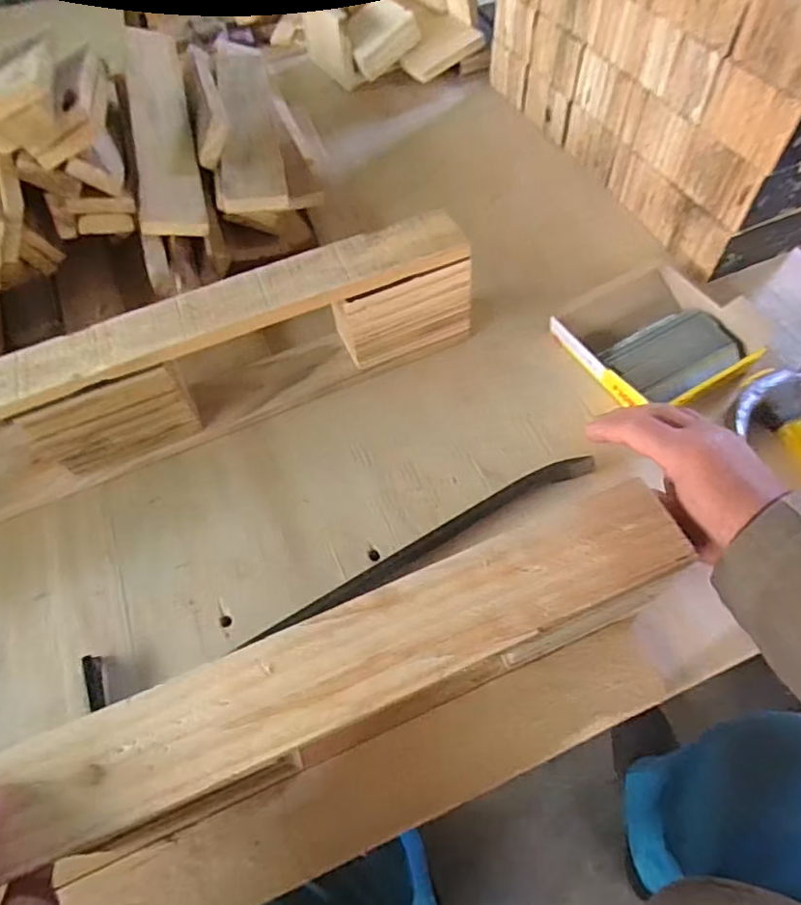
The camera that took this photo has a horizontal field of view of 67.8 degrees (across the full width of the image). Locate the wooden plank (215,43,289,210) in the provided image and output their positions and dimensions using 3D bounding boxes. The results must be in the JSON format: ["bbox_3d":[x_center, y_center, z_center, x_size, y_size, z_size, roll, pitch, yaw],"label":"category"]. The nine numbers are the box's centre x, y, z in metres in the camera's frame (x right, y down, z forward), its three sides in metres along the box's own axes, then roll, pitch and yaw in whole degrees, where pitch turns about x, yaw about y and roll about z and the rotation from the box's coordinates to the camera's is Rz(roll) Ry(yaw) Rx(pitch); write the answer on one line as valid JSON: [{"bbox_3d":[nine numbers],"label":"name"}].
[{"bbox_3d":[-0.179,-0.386,0.690,0.068,0.020,0.391,-5,55,-12],"label":"wooden plank"}]

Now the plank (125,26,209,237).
[{"bbox_3d":[-0.264,-0.365,0.656,0.060,0.014,0.354,-8,62,-17],"label":"plank"}]

